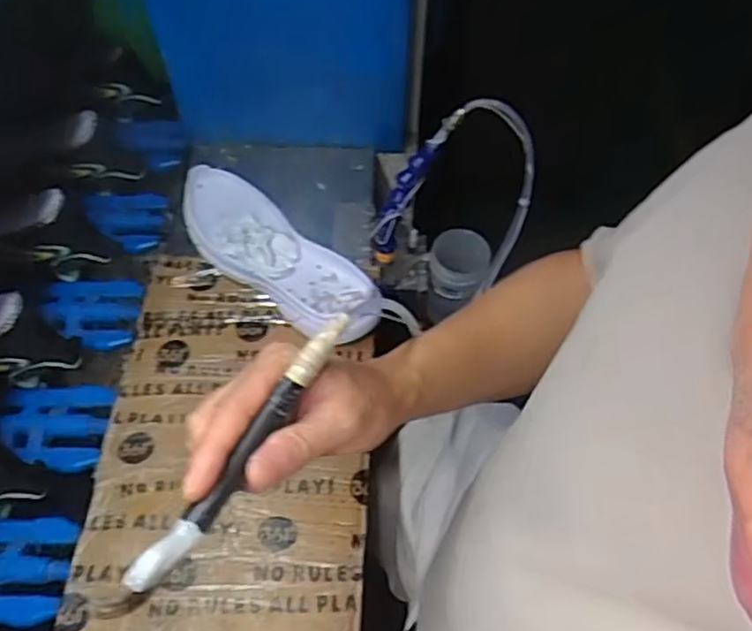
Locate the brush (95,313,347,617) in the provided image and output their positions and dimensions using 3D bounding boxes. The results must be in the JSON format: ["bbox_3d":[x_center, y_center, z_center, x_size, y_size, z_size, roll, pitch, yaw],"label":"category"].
[{"bbox_3d":[-0.065,0.066,0.331,0.013,0.014,0.175,28,64,18],"label":"brush"}]

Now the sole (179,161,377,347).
[{"bbox_3d":[-0.114,-0.072,0.759,0.301,0.045,0.104,39,62,21],"label":"sole"}]

